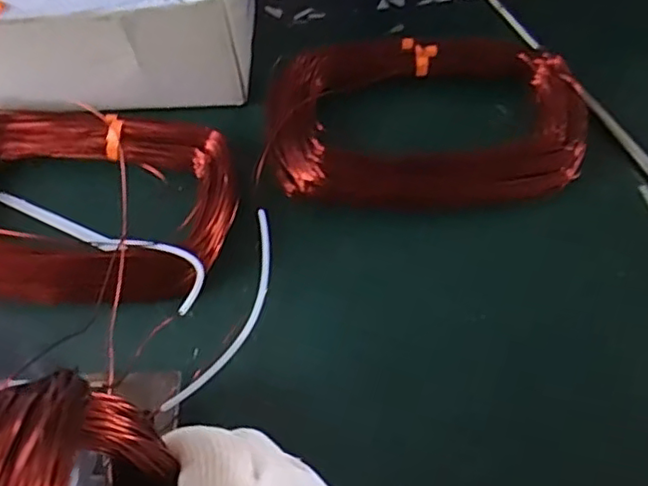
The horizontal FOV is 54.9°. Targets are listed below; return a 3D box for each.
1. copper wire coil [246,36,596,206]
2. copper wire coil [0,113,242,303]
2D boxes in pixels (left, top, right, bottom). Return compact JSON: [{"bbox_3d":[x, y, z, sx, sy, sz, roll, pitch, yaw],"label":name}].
[{"bbox_3d":[0.058,-0.075,0.369,0.183,0.022,0.118,-4,62,1],"label":"copper wire coil"},{"bbox_3d":[-0.135,-0.026,0.345,0.170,0.019,0.116,5,63,5],"label":"copper wire coil"}]

